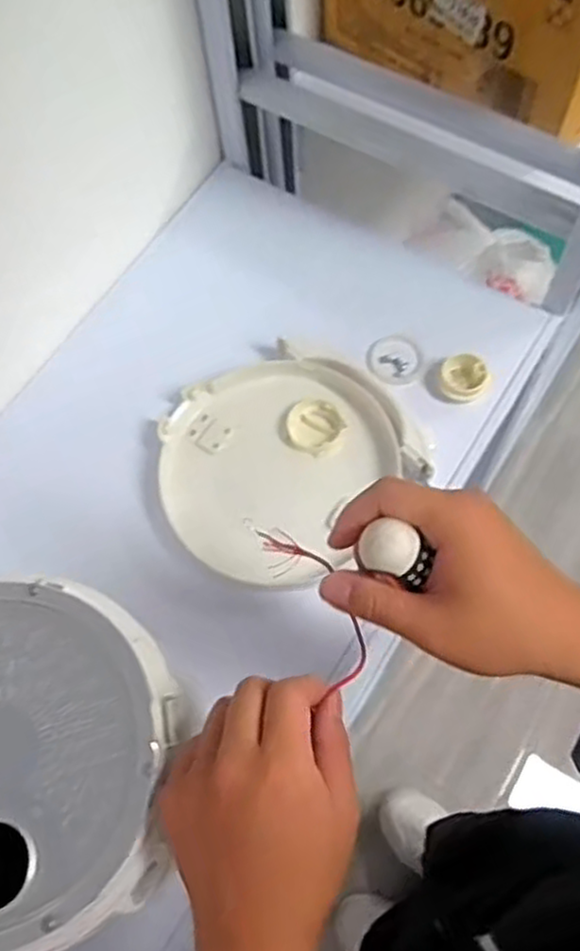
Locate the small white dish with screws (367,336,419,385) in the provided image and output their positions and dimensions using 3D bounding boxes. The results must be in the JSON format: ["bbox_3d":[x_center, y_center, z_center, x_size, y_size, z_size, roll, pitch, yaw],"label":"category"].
[{"bbox_3d":[0.098,-0.109,0.707,0.048,0.008,0.056,3,66,3],"label":"small white dish with screws"}]

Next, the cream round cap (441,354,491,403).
[{"bbox_3d":[0.160,-0.088,0.680,0.043,0.020,0.040,-1,65,2],"label":"cream round cap"}]

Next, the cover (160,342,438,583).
[{"bbox_3d":[-0.009,-0.013,0.647,0.204,0.030,0.201,-1,65,2],"label":"cover"}]

